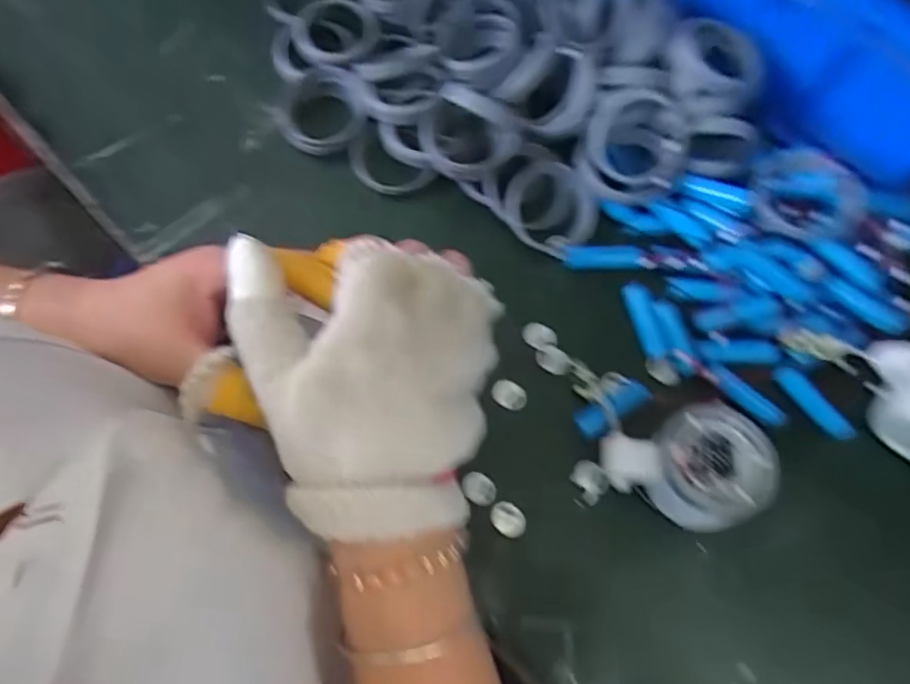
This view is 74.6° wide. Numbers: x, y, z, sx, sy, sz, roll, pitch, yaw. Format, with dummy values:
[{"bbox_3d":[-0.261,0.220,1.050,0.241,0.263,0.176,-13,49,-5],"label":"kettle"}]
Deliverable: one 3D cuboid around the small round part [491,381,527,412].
[{"bbox_3d":[0.035,0.033,0.379,0.023,0.004,0.017,29,73,7],"label":"small round part"}]

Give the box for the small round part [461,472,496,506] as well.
[{"bbox_3d":[0.014,0.088,0.359,0.021,0.004,0.016,34,73,9],"label":"small round part"}]

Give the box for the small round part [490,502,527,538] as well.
[{"bbox_3d":[0.032,0.106,0.355,0.017,0.004,0.023,-41,78,-14],"label":"small round part"}]

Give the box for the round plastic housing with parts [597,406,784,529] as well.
[{"bbox_3d":[0.131,0.072,0.341,0.082,0.052,0.073,-11,72,-6],"label":"round plastic housing with parts"}]

